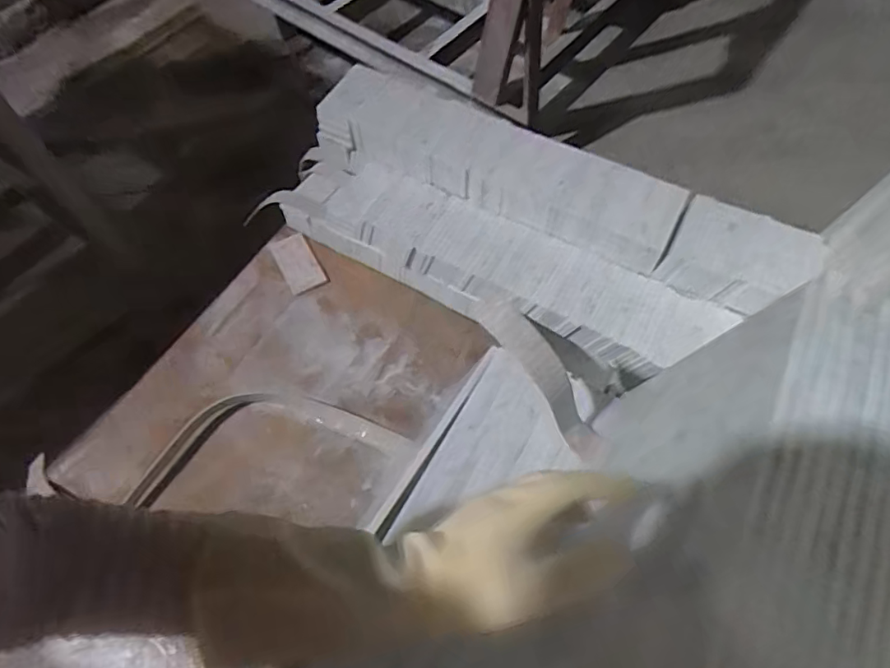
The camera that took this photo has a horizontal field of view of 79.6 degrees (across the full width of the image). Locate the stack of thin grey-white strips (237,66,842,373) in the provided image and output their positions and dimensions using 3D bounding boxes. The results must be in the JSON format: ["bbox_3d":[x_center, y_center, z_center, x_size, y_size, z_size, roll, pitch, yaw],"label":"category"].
[{"bbox_3d":[0.123,-0.205,0.985,0.980,0.118,0.352,23,95,13],"label":"stack of thin grey-white strips"}]

